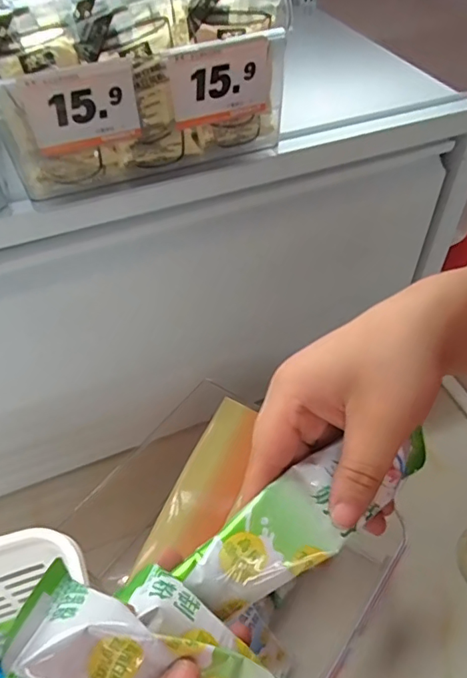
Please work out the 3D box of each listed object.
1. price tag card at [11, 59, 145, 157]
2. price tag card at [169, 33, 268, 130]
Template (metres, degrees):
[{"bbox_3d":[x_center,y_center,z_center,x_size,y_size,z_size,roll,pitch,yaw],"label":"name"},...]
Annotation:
[{"bbox_3d":[-0.114,-0.175,0.380,0.083,0.056,0.006,-18,51,-13],"label":"price tag card"},{"bbox_3d":[-0.009,-0.206,0.405,0.083,0.061,0.007,-19,52,-13],"label":"price tag card"}]

